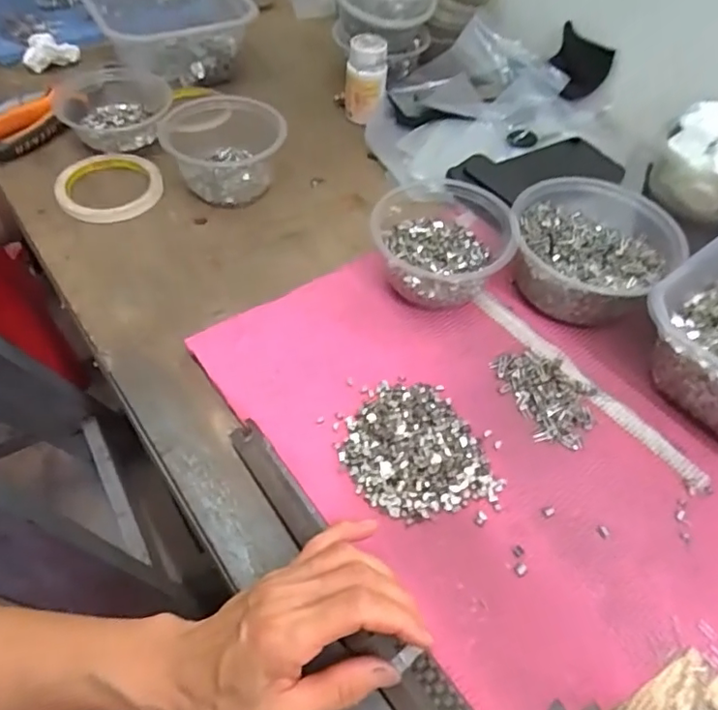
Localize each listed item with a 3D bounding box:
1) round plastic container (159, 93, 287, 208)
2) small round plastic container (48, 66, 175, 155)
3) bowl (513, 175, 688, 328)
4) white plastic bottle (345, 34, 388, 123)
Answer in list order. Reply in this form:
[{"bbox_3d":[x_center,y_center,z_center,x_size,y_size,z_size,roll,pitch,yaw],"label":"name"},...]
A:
[{"bbox_3d":[-0.138,-0.212,0.572,0.115,0.056,0.133,-18,56,-18],"label":"round plastic container"},{"bbox_3d":[-0.264,-0.262,0.610,0.121,0.039,0.109,-8,54,-11],"label":"small round plastic container"},{"bbox_3d":[0.201,-0.093,0.488,0.126,0.062,0.148,39,59,22],"label":"bowl"},{"bbox_3d":[0.007,-0.311,0.638,0.046,0.075,0.046,2,53,-3],"label":"white plastic bottle"}]

